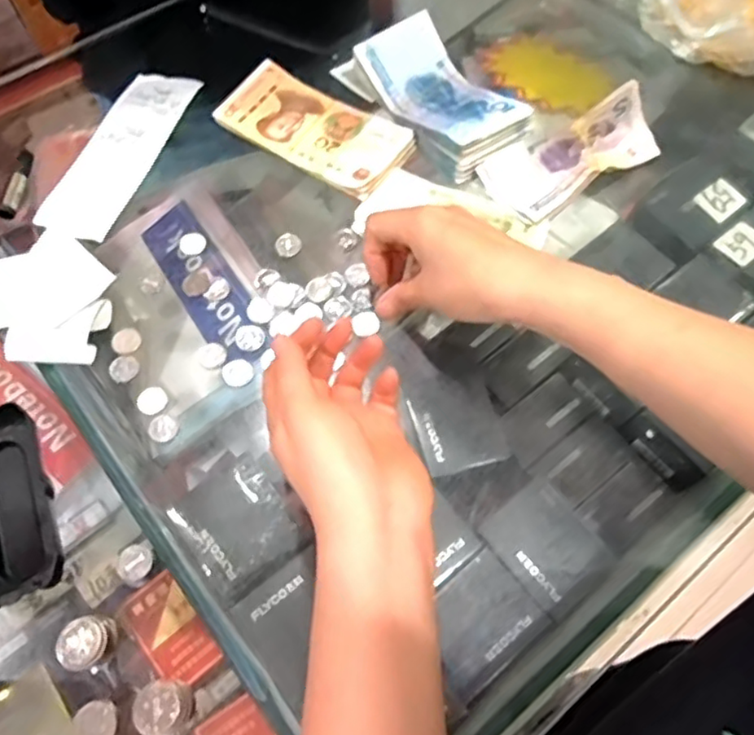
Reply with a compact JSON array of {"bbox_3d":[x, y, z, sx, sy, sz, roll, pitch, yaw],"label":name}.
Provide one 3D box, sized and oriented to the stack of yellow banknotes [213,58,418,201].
[{"bbox_3d":[-0.049,-0.186,0.493,0.146,0.010,0.072,32,67,13],"label":"stack of yellow banknotes"}]

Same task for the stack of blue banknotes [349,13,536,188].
[{"bbox_3d":[0.050,-0.212,0.491,0.071,0.029,0.138,-32,69,-16],"label":"stack of blue banknotes"}]

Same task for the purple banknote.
[{"bbox_3d":[0.149,-0.159,0.469,0.139,0.035,0.058,-33,69,-16],"label":"purple banknote"}]

